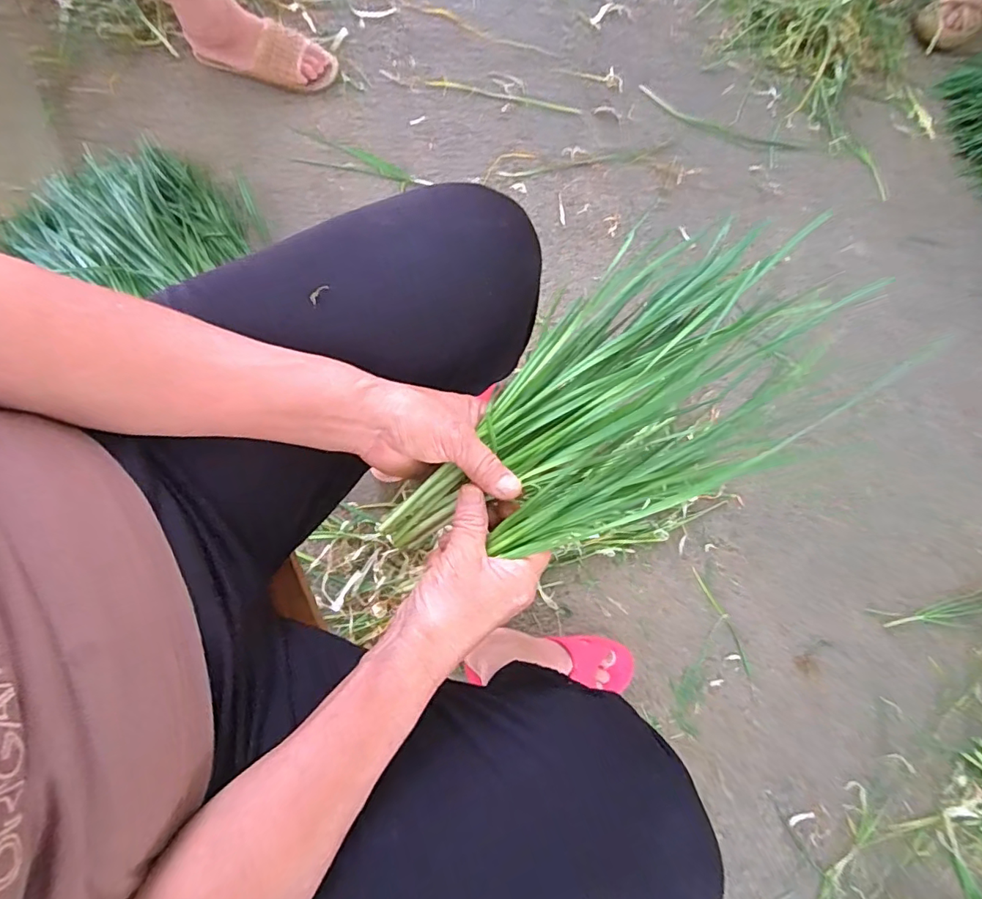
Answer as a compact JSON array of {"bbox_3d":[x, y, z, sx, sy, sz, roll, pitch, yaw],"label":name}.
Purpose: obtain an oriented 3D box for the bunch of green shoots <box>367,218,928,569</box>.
[{"bbox_3d":[0.087,-0.027,0.352,0.333,0.044,0.166,-33,81,-7],"label":"bunch of green shoots"}]

